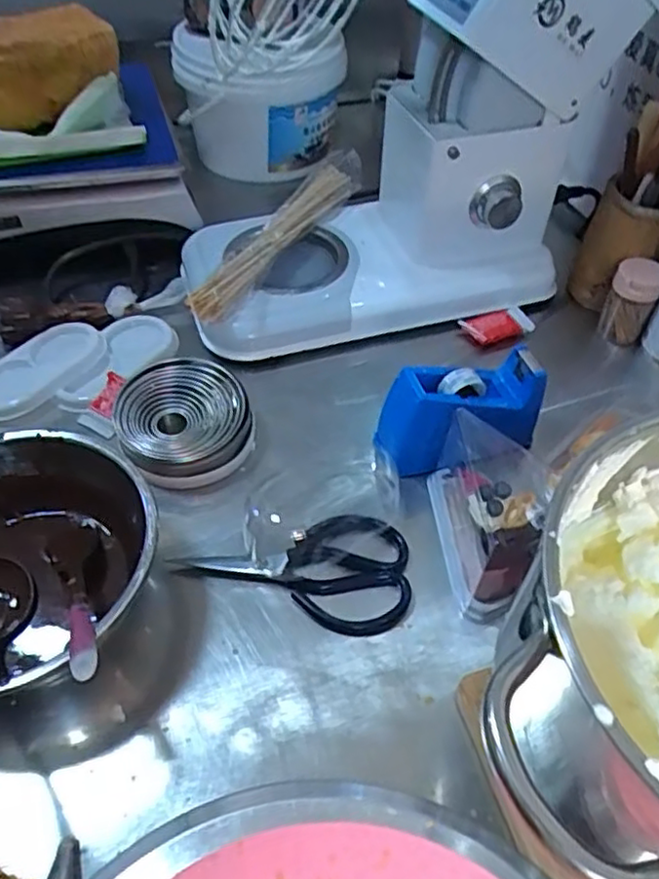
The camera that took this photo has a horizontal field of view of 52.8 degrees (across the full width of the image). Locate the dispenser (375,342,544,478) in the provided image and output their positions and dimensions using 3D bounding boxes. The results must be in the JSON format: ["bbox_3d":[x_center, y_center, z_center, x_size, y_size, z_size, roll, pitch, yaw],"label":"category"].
[{"bbox_3d":[0.112,-0.024,0.593,0.148,0.079,0.064,-10,50,-10],"label":"dispenser"}]

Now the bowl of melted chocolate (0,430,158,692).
[{"bbox_3d":[-0.227,0.099,0.489,0.192,0.086,0.200,1,49,-1],"label":"bowl of melted chocolate"}]

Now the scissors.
[{"bbox_3d":[-0.025,0.095,0.544,0.186,0.019,0.095,13,50,9],"label":"scissors"}]

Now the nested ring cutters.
[{"bbox_3d":[-0.132,-0.019,0.605,0.121,0.046,0.115,-8,50,-9],"label":"nested ring cutters"}]

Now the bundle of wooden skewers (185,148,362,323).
[{"bbox_3d":[-0.056,-0.233,0.752,0.051,0.047,0.315,21,52,16],"label":"bundle of wooden skewers"}]

